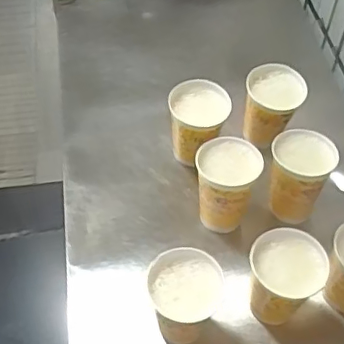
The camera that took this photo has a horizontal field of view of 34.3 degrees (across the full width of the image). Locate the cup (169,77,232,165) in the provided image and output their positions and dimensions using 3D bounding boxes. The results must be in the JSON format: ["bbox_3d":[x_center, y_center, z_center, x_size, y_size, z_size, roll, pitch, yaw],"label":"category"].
[{"bbox_3d":[0.035,-0.059,0.744,0.077,0.100,0.073,1,52,-1],"label":"cup"}]

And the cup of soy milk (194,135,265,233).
[{"bbox_3d":[0.066,0.018,0.689,0.073,0.100,0.077,1,52,-1],"label":"cup of soy milk"}]

